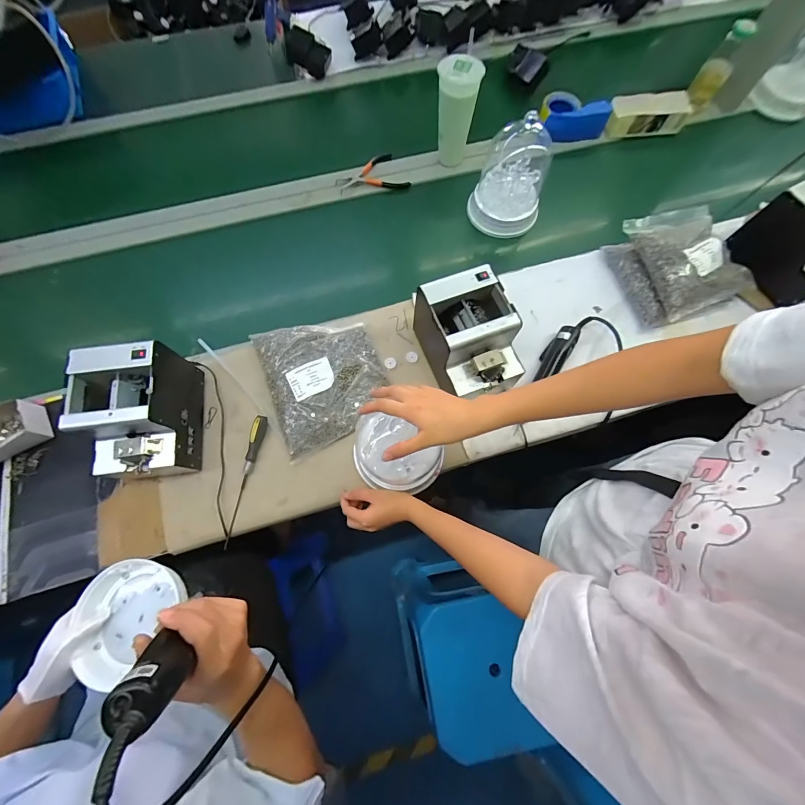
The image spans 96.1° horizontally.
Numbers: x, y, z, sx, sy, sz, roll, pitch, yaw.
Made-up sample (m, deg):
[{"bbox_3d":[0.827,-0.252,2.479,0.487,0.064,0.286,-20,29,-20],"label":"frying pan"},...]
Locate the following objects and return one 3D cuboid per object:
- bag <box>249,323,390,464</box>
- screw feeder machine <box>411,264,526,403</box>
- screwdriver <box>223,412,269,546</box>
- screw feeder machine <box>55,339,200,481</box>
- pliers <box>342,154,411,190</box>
[{"bbox_3d":[-0.136,-0.046,0.642,0.201,0.038,0.234,-19,73,-6],"label":"bag"},{"bbox_3d":[0.116,-0.109,0.622,0.125,0.145,0.185,-21,73,-7],"label":"screw feeder machine"},{"bbox_3d":[-0.264,0.123,0.593,0.020,0.020,0.212,12,72,4],"label":"screwdriver"},{"bbox_3d":[-0.406,0.017,0.568,0.122,0.149,0.179,-7,72,-2],"label":"screw feeder machine"},{"bbox_3d":[-0.061,-0.547,0.853,0.150,0.021,0.111,-3,72,-1],"label":"pliers"}]

